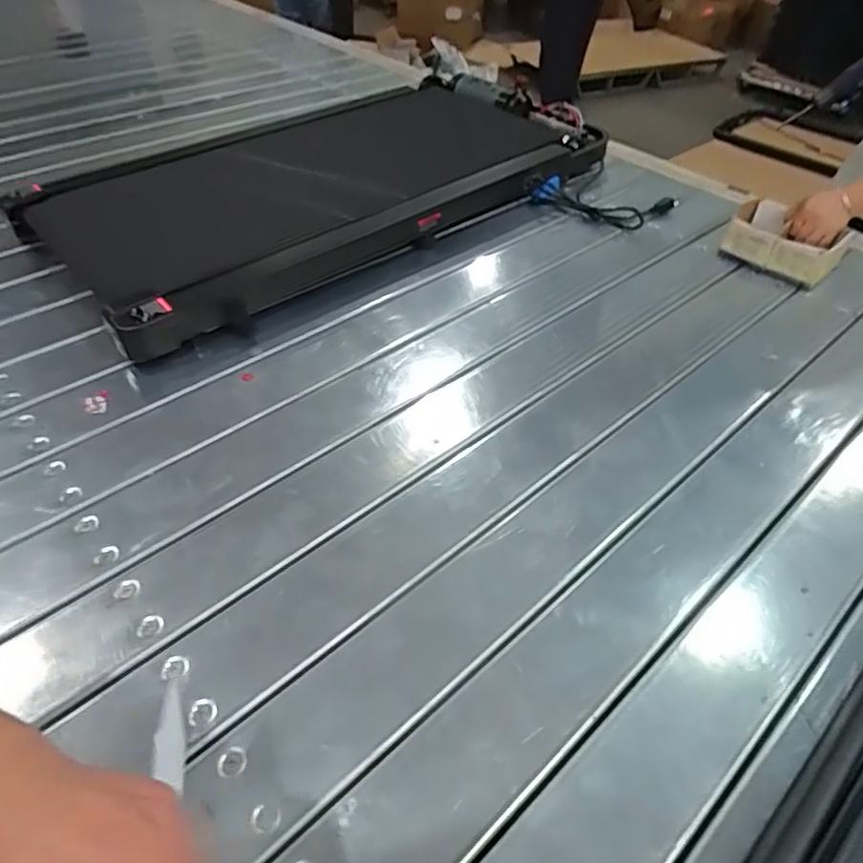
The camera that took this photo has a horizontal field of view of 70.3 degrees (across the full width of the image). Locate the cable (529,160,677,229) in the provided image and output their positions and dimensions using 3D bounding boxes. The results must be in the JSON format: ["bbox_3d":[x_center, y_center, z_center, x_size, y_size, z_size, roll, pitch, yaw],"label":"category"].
[{"bbox_3d":[0.344,-0.459,1.211,0.202,0.036,0.205,-29,54,-29],"label":"cable"}]

